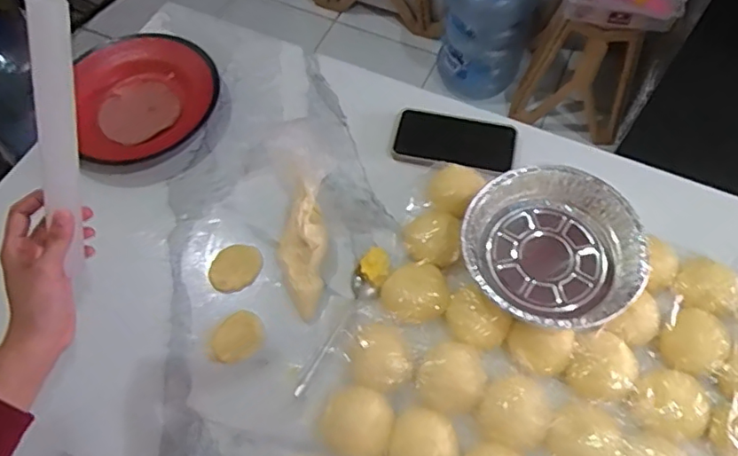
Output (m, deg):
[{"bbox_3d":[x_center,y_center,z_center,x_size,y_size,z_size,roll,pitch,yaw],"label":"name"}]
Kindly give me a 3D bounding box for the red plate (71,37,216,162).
[{"bbox_3d":[-0.291,-0.174,0.729,0.181,0.041,0.189,0,62,0],"label":"red plate"}]

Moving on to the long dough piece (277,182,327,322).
[{"bbox_3d":[-0.073,0.026,0.610,0.052,0.026,0.143,-2,76,0],"label":"long dough piece"}]

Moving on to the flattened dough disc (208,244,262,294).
[{"bbox_3d":[-0.148,0.044,0.622,0.062,0.009,0.050,-41,67,-20],"label":"flattened dough disc"}]

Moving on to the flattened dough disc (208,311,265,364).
[{"bbox_3d":[-0.140,0.116,0.589,0.060,0.006,0.045,-36,68,-17],"label":"flattened dough disc"}]

